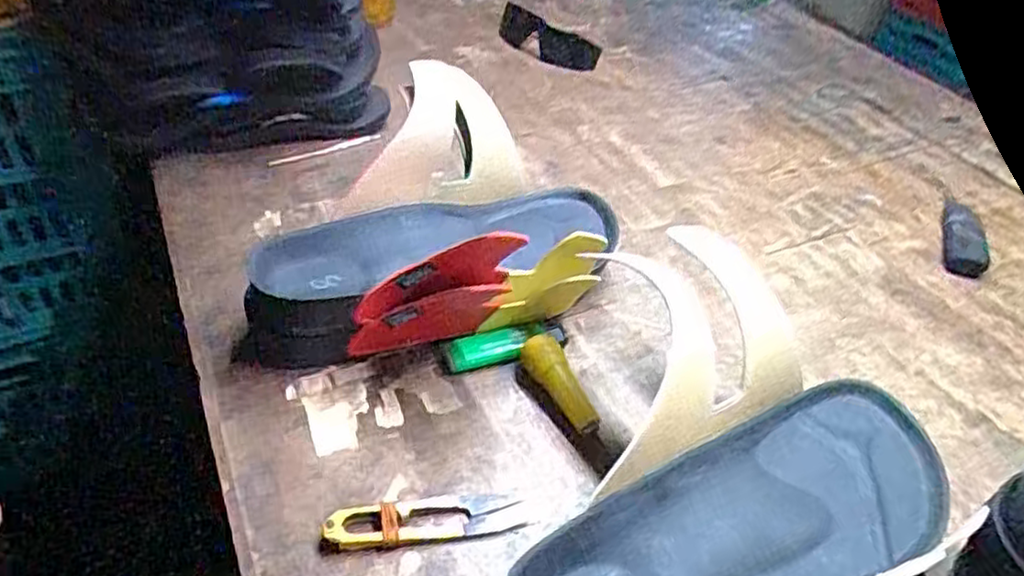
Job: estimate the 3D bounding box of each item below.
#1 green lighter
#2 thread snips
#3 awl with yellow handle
[{"bbox_3d":[-0.005,0.036,0.460,0.083,0.015,0.025,-13,45,-18],"label":"green lighter"},{"bbox_3d":[-0.043,0.118,0.368,0.104,0.010,0.021,-4,43,-10],"label":"thread snips"},{"bbox_3d":[0.034,0.065,0.425,0.020,0.018,0.096,-21,63,-26],"label":"awl with yellow handle"}]

